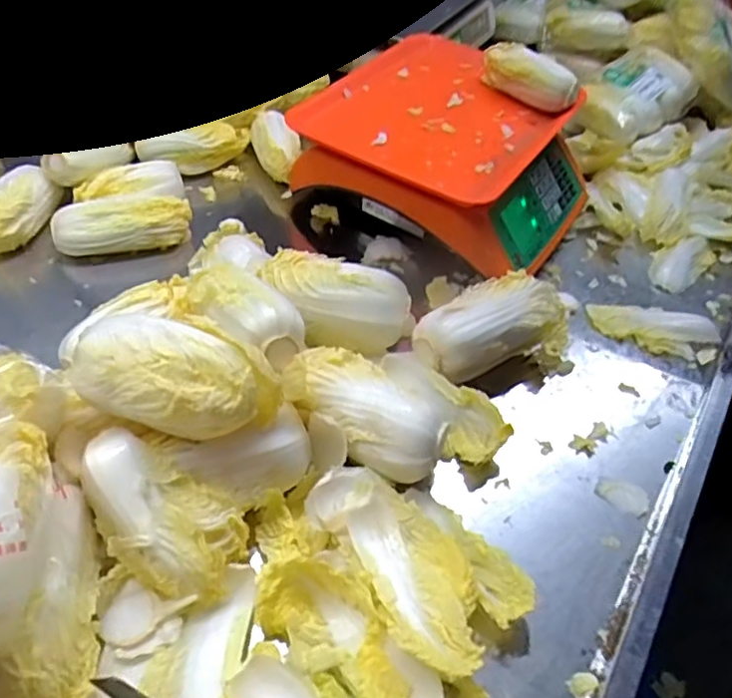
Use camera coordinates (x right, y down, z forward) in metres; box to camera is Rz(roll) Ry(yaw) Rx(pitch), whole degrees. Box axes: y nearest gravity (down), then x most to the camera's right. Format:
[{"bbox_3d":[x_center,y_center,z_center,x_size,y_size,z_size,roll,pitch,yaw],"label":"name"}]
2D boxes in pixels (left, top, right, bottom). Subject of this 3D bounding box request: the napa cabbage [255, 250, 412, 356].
[{"bbox_3d":[-0.027,-0.048,0.564,0.142,0.055,0.072,12,48,4],"label":"napa cabbage"}]

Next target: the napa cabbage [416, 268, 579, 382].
[{"bbox_3d":[0.117,-0.018,0.571,0.156,0.067,0.072,-15,52,-19],"label":"napa cabbage"}]

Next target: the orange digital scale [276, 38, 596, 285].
[{"bbox_3d":[0.100,-0.215,0.716,0.290,0.132,0.287,28,51,17],"label":"orange digital scale"}]

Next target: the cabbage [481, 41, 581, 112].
[{"bbox_3d":[0.183,-0.310,0.700,0.127,0.046,0.058,36,54,23],"label":"cabbage"}]

